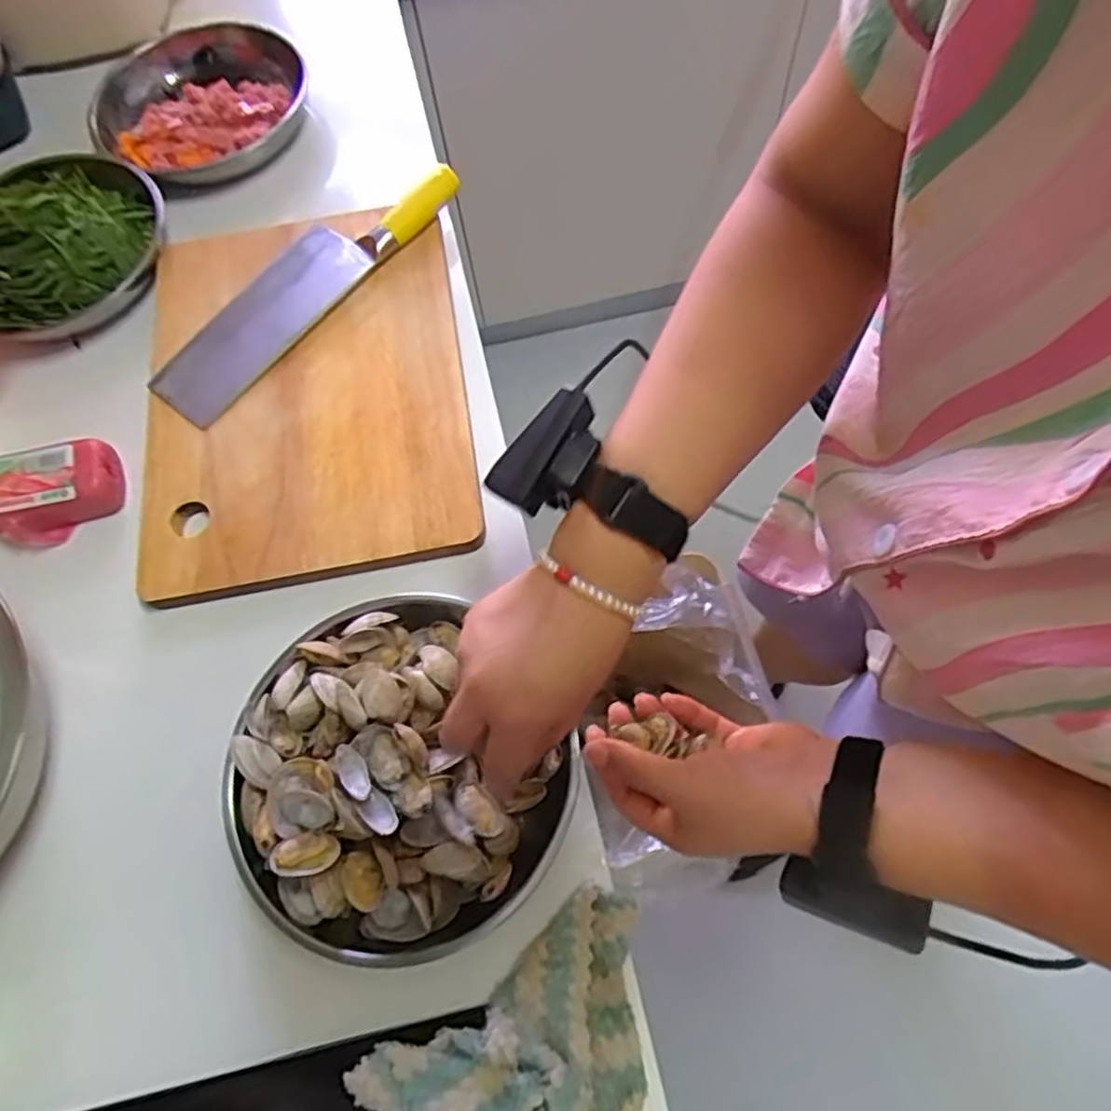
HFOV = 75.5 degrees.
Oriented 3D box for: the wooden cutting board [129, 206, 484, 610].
[{"bbox_3d":[-0.206,-0.143,0.594,0.255,0.028,0.354,-10,67,-2],"label":"wooden cutting board"}]

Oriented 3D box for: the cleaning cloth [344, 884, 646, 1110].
[{"bbox_3d":[-0.008,0.276,0.383,0.160,0.035,0.115,-33,70,-11],"label":"cleaning cloth"}]

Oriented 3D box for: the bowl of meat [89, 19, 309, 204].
[{"bbox_3d":[-0.364,-0.467,0.741,0.210,0.045,0.216,-1,67,2],"label":"bowl of meat"}]

